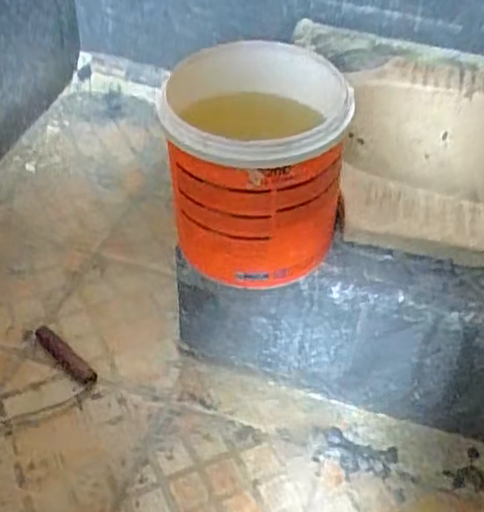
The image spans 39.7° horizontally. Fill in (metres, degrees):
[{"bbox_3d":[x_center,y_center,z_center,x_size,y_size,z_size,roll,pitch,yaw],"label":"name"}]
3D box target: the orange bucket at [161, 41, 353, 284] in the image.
[{"bbox_3d":[0.013,-0.099,0.717,0.172,0.201,0.223,2,45,-3],"label":"orange bucket"}]

